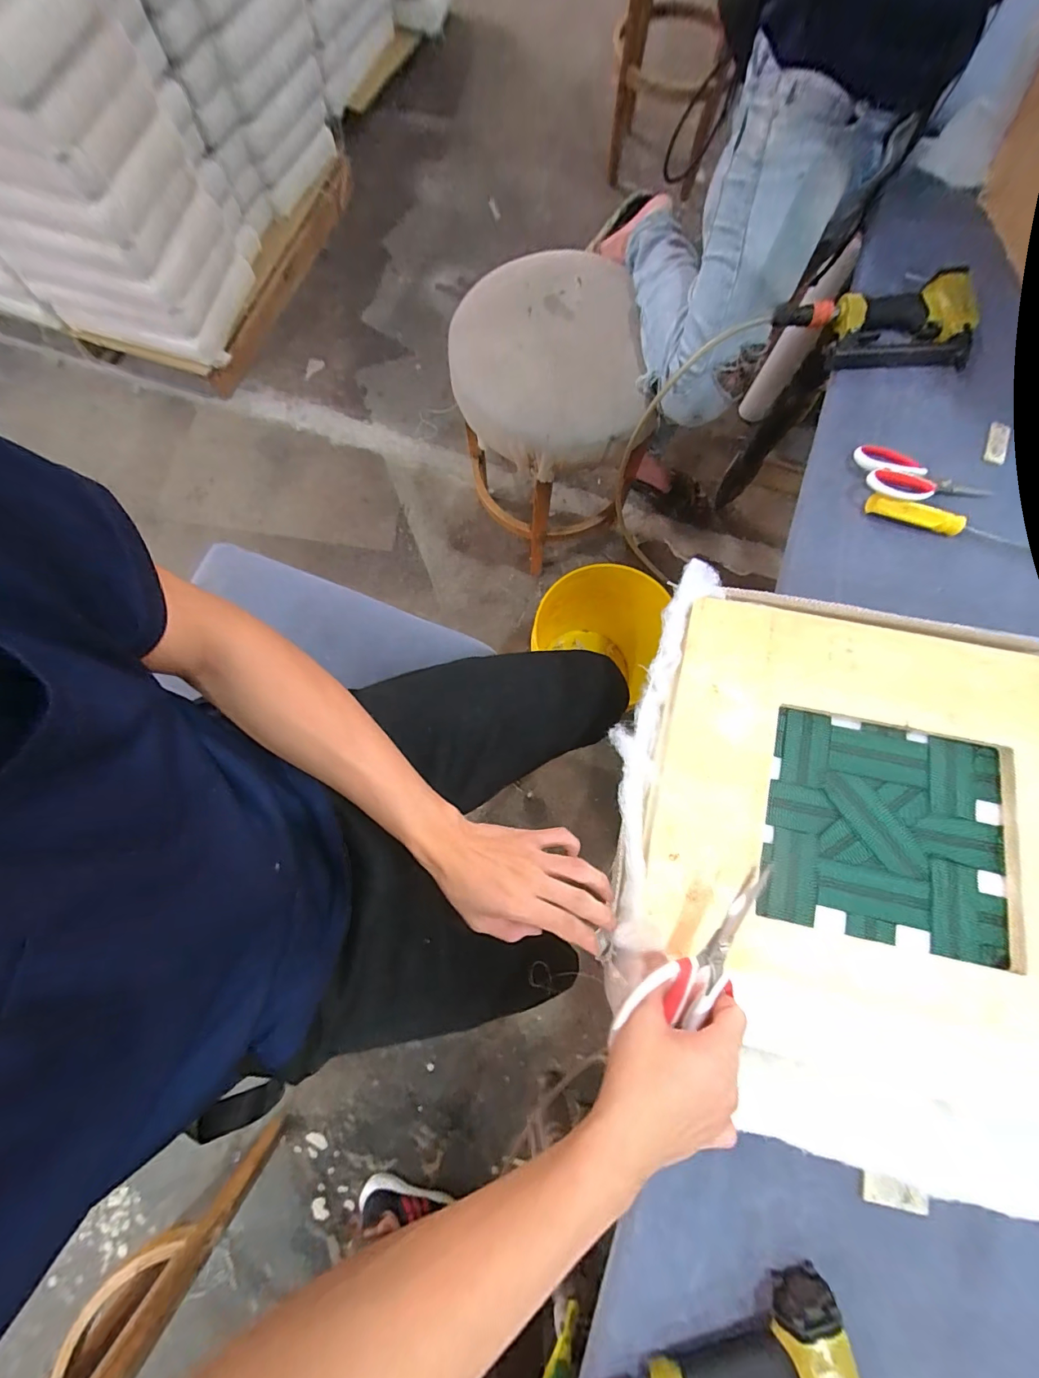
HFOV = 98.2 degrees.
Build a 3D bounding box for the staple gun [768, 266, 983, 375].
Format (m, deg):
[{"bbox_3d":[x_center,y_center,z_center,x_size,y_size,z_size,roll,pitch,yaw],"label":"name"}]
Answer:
[{"bbox_3d":[0.521,-0.513,0.637,0.219,0.043,0.128,-3,78,-1],"label":"staple gun"}]

